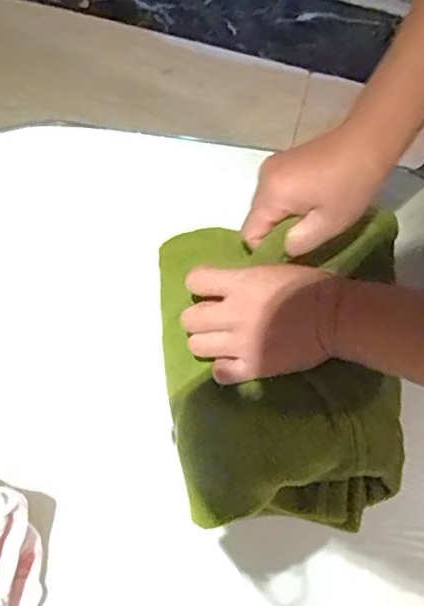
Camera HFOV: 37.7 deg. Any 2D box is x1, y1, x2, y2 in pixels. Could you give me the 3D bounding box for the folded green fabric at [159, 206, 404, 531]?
[{"bbox_3d":[0.053,0.047,0.464,0.179,0.054,0.221,0,75,-2],"label":"folded green fabric"}]

